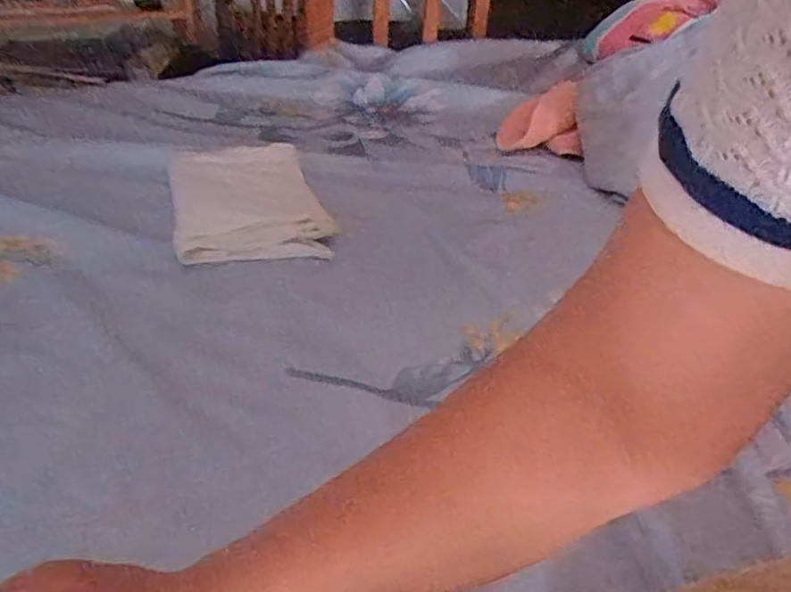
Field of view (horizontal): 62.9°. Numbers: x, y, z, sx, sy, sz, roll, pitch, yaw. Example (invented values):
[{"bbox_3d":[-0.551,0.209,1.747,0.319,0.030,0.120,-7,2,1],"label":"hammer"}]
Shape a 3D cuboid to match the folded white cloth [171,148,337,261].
[{"bbox_3d":[-0.165,-0.107,0.723,0.154,0.031,0.197,-7,41,-14],"label":"folded white cloth"}]

